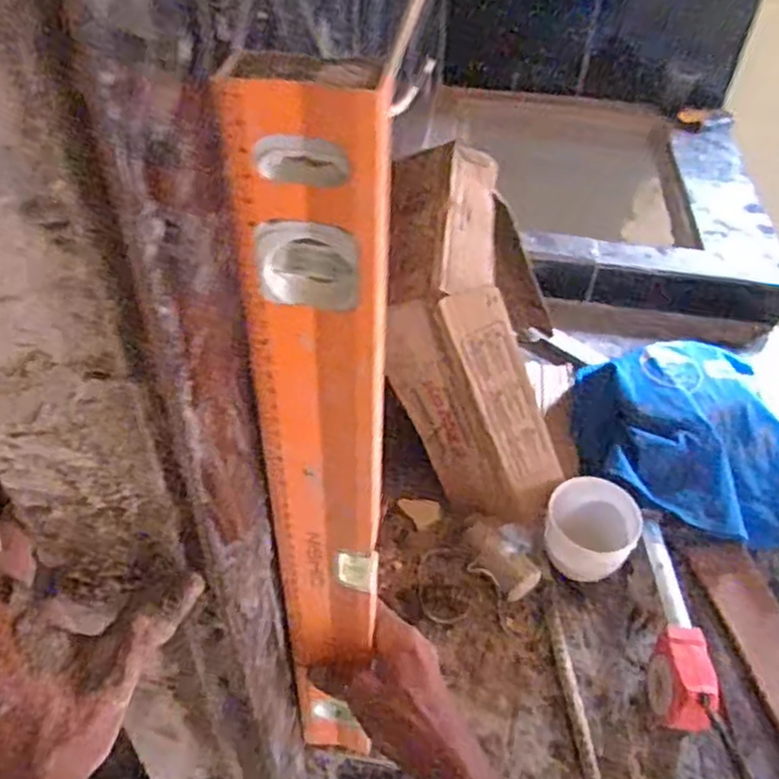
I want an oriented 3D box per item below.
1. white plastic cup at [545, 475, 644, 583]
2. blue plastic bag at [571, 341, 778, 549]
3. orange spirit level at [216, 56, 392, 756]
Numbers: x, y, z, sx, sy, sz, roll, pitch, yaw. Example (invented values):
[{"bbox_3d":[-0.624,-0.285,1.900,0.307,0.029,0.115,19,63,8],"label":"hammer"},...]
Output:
[{"bbox_3d":[0.217,0.150,0.789,0.091,0.065,0.109,17,46,14],"label":"white plastic cup"},{"bbox_3d":[0.359,0.062,0.866,0.239,0.090,0.266,-5,45,-8],"label":"blue plastic bag"},{"bbox_3d":[-0.037,0.083,0.430,0.062,0.523,0.030,4,44,0],"label":"orange spirit level"}]

